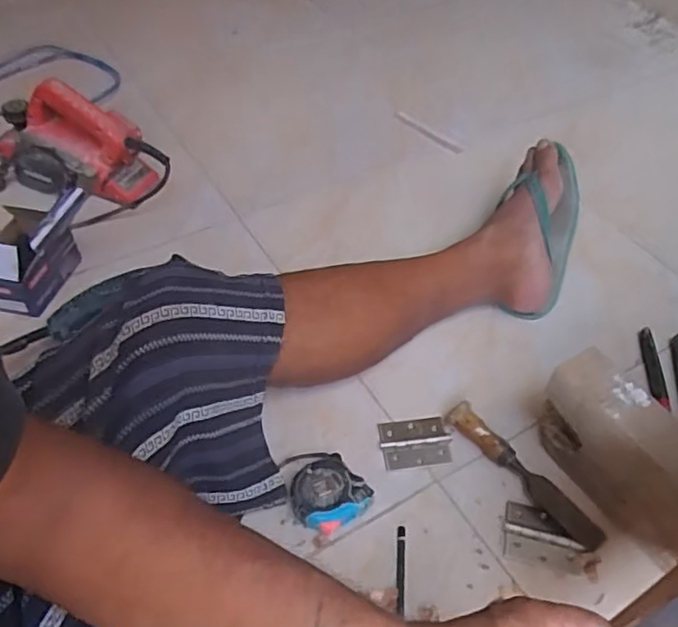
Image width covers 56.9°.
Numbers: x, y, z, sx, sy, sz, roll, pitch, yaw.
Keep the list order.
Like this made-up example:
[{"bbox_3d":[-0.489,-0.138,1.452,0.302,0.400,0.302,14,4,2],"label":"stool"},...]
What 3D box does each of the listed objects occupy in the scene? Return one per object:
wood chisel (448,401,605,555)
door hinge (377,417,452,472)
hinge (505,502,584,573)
[{"bbox_3d":[0.196,0.168,0.664,0.035,0.035,0.196,-34,60,-27],"label":"wood chisel"},{"bbox_3d":[0.085,0.144,0.695,0.075,0.009,0.059,-4,51,-7],"label":"door hinge"},{"bbox_3d":[0.205,0.226,0.627,0.078,0.005,0.056,15,51,9],"label":"hinge"}]

